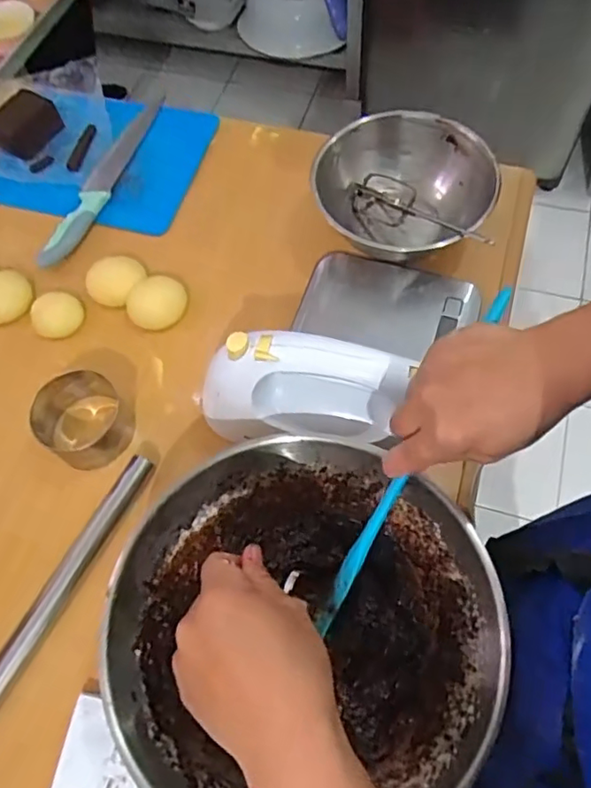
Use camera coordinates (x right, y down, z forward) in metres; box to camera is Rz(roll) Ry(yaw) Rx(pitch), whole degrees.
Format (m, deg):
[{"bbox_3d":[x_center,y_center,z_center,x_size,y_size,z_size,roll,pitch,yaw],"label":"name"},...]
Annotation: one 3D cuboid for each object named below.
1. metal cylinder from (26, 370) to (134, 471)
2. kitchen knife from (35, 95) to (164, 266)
[{"bbox_3d":[-0.205,0.021,0.554,0.080,0.058,0.096,-35,67,-13],"label":"metal cylinder"},{"bbox_3d":[-0.230,-0.254,0.683,0.039,0.022,0.253,20,67,13],"label":"kitchen knife"}]

